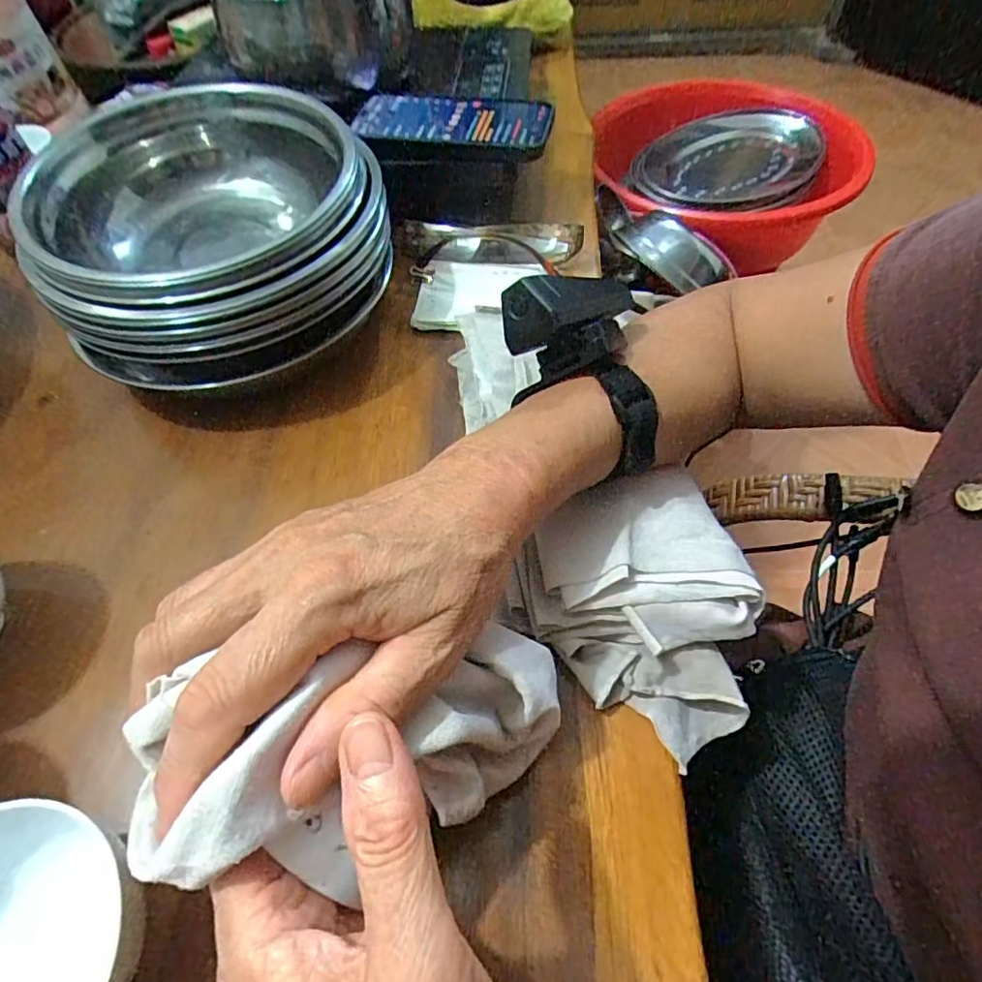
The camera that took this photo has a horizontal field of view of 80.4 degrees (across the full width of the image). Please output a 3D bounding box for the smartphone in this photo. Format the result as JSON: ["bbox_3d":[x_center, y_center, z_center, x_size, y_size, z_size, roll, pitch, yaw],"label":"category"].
[{"bbox_3d":[-0.032,-0.299,0.467,0.163,0.014,0.077,13,60,14],"label":"smartphone"}]

